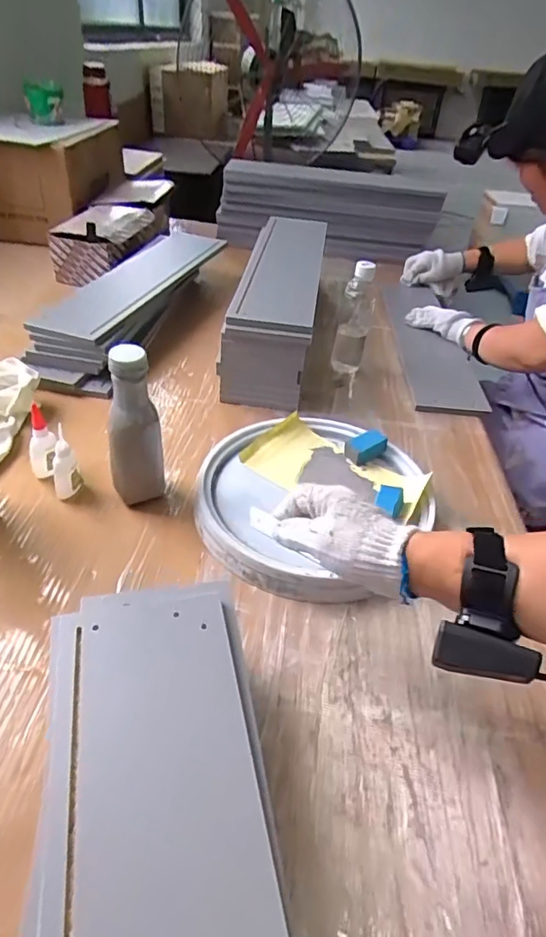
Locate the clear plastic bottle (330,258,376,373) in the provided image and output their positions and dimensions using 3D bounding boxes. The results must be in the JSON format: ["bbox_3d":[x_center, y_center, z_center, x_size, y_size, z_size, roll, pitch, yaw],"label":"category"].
[{"bbox_3d":[0.143,-0.264,0.926,0.057,0.193,0.054,9,39,5],"label":"clear plastic bottle"}]

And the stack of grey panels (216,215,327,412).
[{"bbox_3d":[0.018,-0.366,1.063,0.141,0.117,0.684,7,39,2],"label":"stack of grey panels"}]

